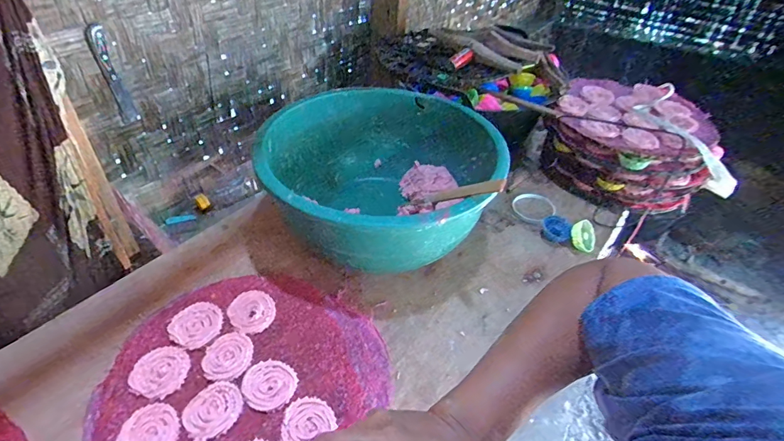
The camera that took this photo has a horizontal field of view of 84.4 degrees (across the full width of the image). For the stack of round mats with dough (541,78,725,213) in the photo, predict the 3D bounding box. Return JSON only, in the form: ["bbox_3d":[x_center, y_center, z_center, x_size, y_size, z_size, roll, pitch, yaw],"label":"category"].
[{"bbox_3d":[0.562,-0.164,1.012,0.372,0.179,0.313,28,48,25],"label":"stack of round mats with dough"}]

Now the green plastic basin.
[{"bbox_3d":[-0.018,-0.074,0.843,0.403,0.196,0.425,2,42,-2],"label":"green plastic basin"}]

